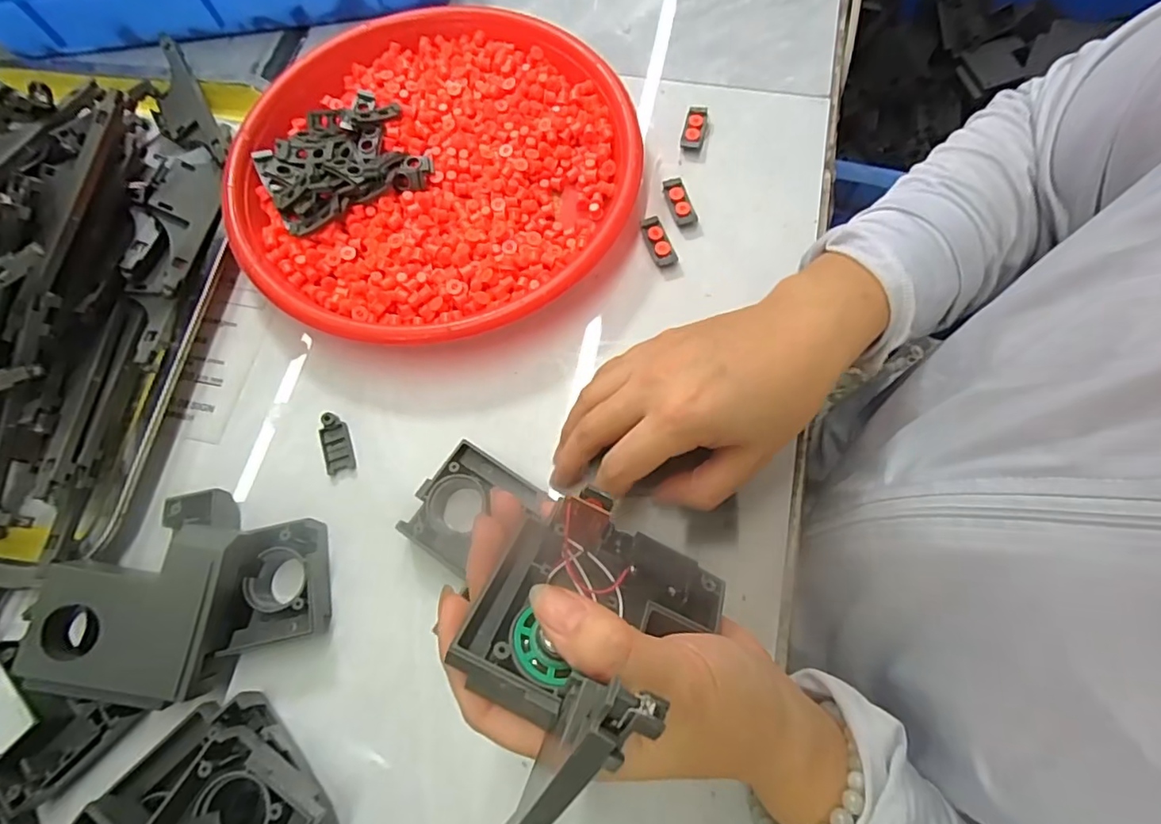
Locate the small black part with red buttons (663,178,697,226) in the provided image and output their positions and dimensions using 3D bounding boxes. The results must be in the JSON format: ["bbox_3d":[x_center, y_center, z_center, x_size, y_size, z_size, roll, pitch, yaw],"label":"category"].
[{"bbox_3d":[0.063,-0.134,0.358,0.013,0.006,0.034,-15,71,-4],"label":"small black part with red buttons"}]

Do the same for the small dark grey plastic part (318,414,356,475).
[{"bbox_3d":[-0.138,0.017,0.315,0.016,0.005,0.034,-18,71,-5],"label":"small dark grey plastic part"}]

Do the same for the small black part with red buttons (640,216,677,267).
[{"bbox_3d":[0.049,-0.105,0.349,0.013,0.008,0.034,-18,71,-5],"label":"small black part with red buttons"}]

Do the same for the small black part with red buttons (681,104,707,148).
[{"bbox_3d":[0.077,-0.192,0.378,0.013,0.007,0.036,13,71,5],"label":"small black part with red buttons"}]

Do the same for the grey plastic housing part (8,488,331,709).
[{"bbox_3d":[-0.184,0.087,0.270,0.116,0.042,0.096,4,71,2],"label":"grey plastic housing part"}]

